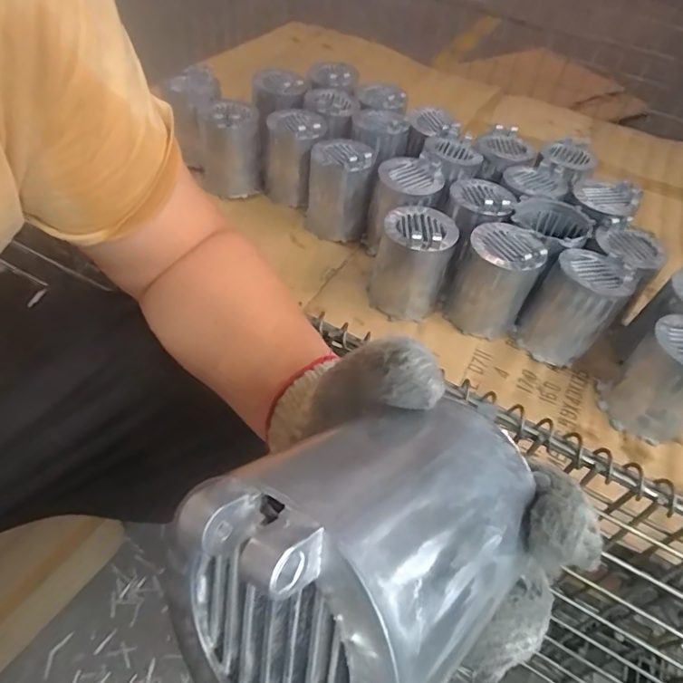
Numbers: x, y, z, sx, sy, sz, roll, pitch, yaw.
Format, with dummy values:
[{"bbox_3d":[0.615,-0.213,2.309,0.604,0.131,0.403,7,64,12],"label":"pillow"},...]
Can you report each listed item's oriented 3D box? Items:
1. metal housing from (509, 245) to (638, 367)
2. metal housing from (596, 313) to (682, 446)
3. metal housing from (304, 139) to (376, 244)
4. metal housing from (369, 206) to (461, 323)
[{"bbox_3d":[0.279,-0.040,0.613,0.095,0.109,0.089,-34,62,-31],"label":"metal housing"},{"bbox_3d":[0.353,0.040,0.545,0.093,0.113,0.090,38,54,23],"label":"metal housing"},{"bbox_3d":[-0.005,-0.218,0.728,0.088,0.136,0.091,3,49,-6],"label":"metal housing"},{"bbox_3d":[0.084,-0.088,0.630,0.094,0.125,0.105,11,45,7],"label":"metal housing"}]

